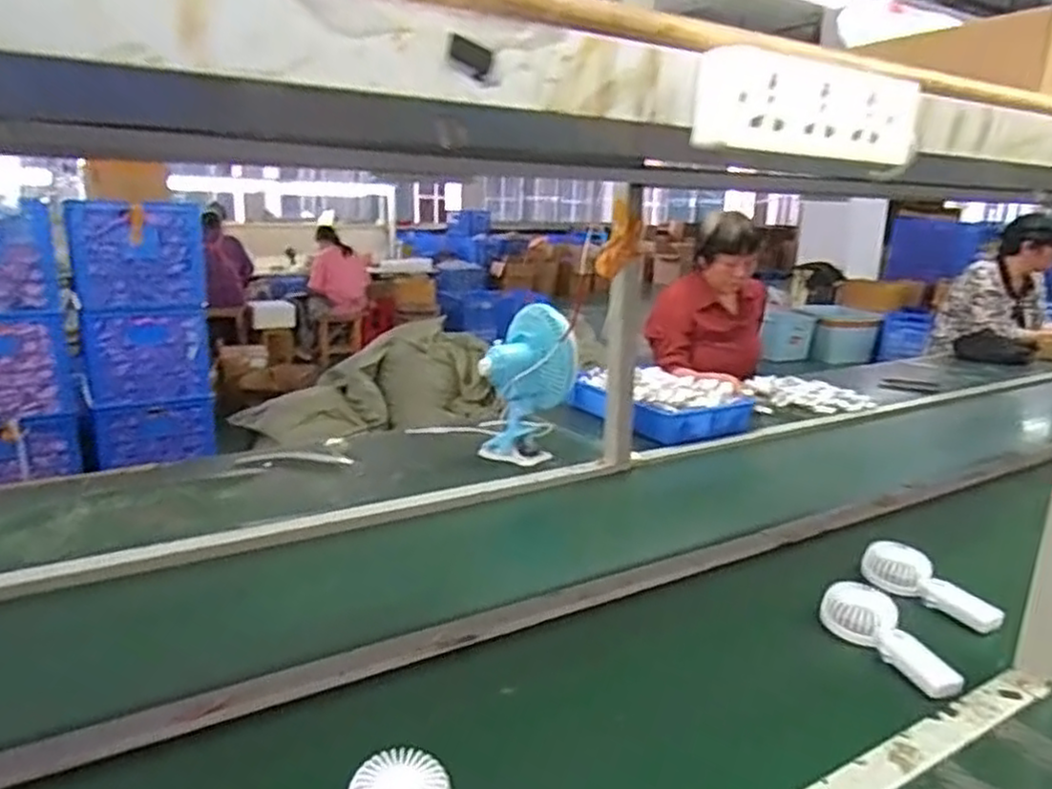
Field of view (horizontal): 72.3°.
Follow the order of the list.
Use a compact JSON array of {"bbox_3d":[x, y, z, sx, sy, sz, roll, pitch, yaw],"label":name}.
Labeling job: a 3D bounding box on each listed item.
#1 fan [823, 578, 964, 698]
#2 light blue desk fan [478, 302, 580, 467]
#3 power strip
[{"bbox_3d":[0.444,0.291,0.875,0.073,0.043,0.181,-1,14,-15],"label":"fan"},{"bbox_3d":[0.005,-0.023,1.522,0.197,0.304,0.148,2,13,0],"label":"light blue desk fan"},{"bbox_3d":[0.175,-0.168,0.431,0.170,0.052,0.022,-5,15,-29],"label":"power strip"}]

